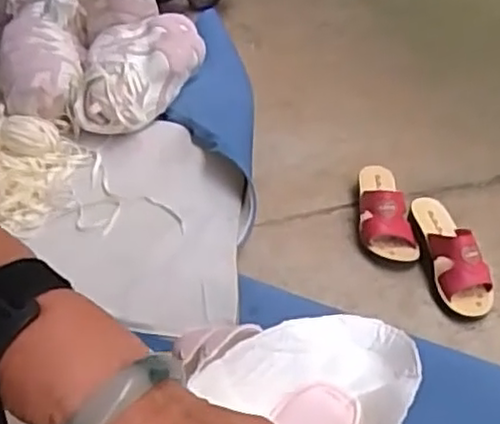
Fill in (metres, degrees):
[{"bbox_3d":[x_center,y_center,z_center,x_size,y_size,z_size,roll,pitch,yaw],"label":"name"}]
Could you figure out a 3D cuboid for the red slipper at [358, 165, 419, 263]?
[{"bbox_3d":[0.233,-0.011,1.151,0.095,0.074,0.213,6,43,3],"label":"red slipper"}]

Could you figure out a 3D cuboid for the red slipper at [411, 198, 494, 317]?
[{"bbox_3d":[0.319,0.061,1.076,0.078,0.084,0.215,-5,43,-8],"label":"red slipper"}]

